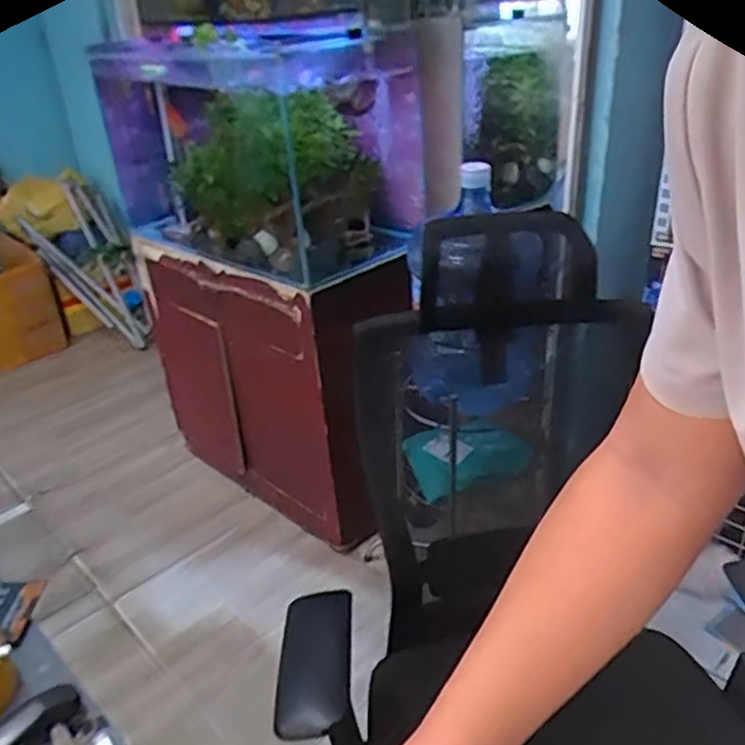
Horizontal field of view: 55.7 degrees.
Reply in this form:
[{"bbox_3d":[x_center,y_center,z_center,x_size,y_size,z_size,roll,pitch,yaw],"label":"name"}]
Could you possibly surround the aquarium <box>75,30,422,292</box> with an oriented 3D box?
[{"bbox_3d":[-0.284,-0.554,1.733,0.709,0.510,0.462,23,38,39],"label":"aquarium"}]

